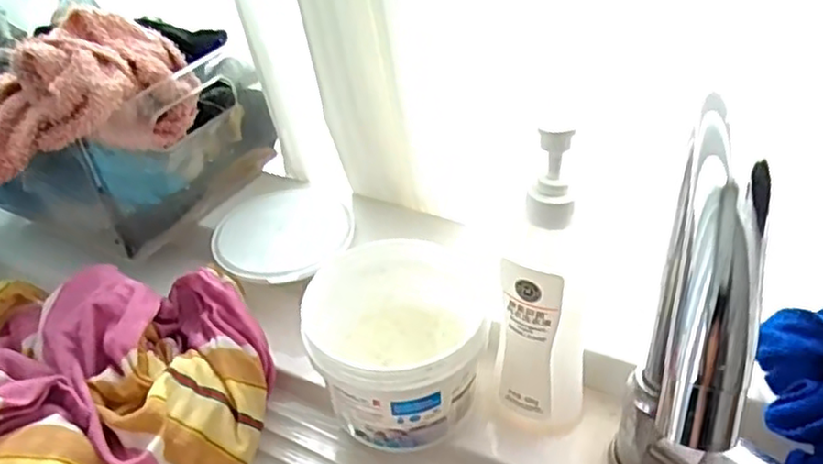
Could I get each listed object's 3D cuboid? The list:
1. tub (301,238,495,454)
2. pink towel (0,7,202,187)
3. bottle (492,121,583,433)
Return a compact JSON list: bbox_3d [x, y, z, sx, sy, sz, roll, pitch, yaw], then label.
[{"bbox_3d":[-0.009,0.074,0.492,0.125,0.089,0.140,-21,42,-15],"label":"tub"},{"bbox_3d":[-0.257,-0.103,0.535,0.173,0.097,0.125,-21,42,-16],"label":"pink towel"},{"bbox_3d":[0.075,0.044,0.425,0.049,0.214,0.047,-4,40,3],"label":"bottle"}]

